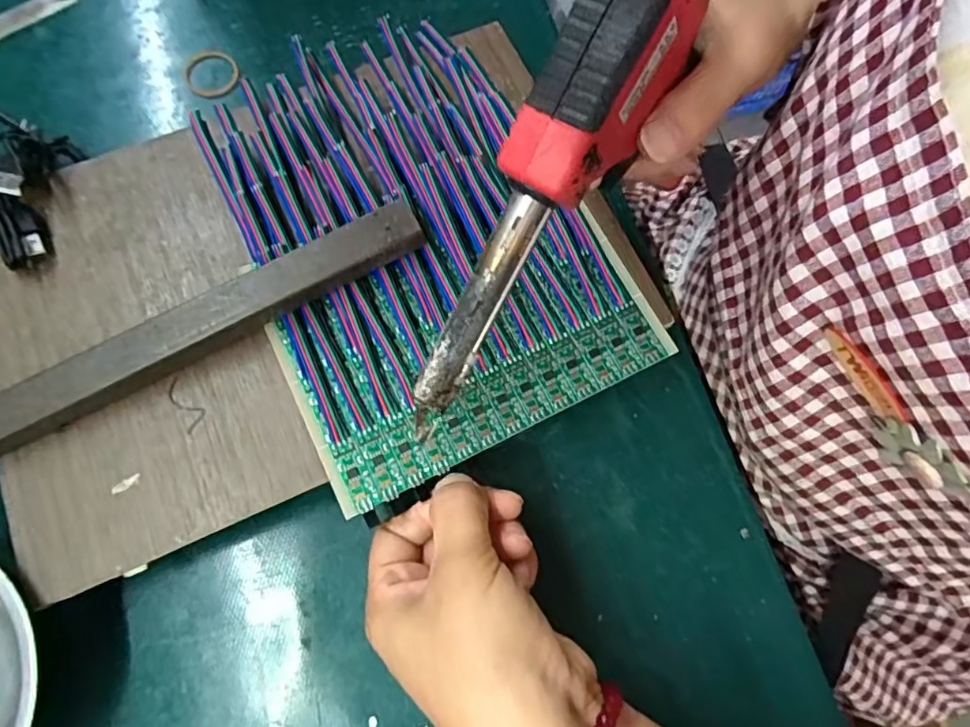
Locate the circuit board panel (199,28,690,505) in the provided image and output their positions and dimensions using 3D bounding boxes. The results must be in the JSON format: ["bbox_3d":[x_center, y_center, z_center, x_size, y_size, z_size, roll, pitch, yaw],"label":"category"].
[{"bbox_3d":[-0.034,-0.068,0.272,0.162,0.017,0.220,-26,75,-10],"label":"circuit board panel"}]

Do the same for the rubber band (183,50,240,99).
[{"bbox_3d":[-0.164,-0.174,0.340,0.032,0.004,0.035,-26,75,-10],"label":"rubber band"}]

